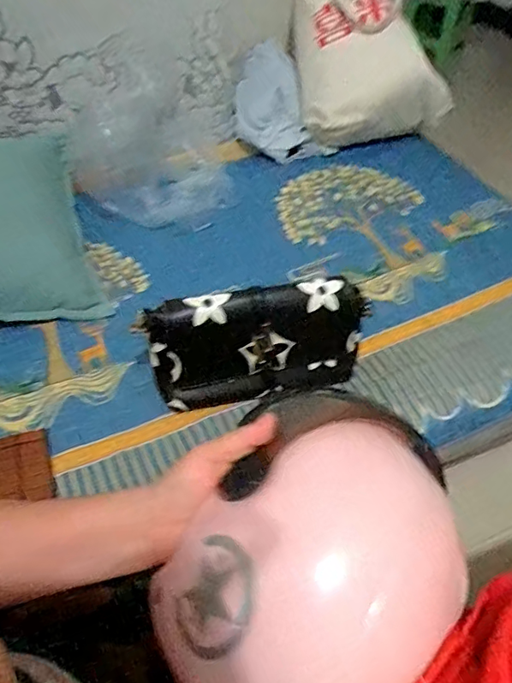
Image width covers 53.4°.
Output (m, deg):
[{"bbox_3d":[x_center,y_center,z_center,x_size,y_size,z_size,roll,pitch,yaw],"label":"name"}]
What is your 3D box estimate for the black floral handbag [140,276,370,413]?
[{"bbox_3d":[0.007,0.002,0.672,0.288,0.142,0.081,-10,49,-10],"label":"black floral handbag"}]

